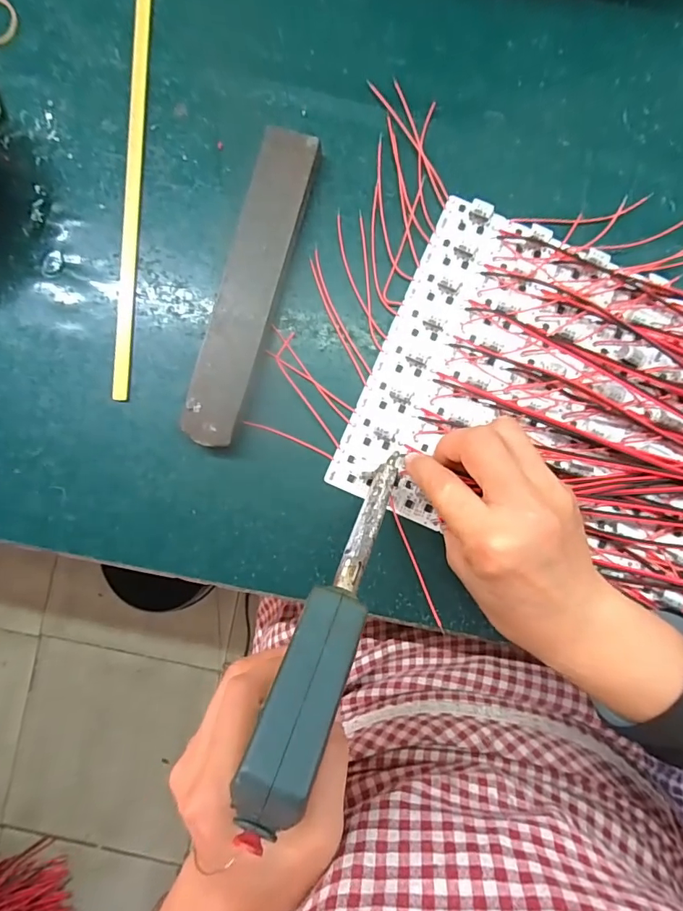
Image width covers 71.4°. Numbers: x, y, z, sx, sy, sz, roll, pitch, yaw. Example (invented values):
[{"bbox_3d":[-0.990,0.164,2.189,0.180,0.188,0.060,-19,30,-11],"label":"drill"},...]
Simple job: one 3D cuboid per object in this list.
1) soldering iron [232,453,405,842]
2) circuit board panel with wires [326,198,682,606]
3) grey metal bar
[{"bbox_3d":[-0.002,0.069,0.222,0.026,0.031,0.173,24,50,2],"label":"soldering iron"},{"bbox_3d":[0.251,0.013,0.290,0.472,0.026,0.201,23,88,2],"label":"circuit board panel with wires"},{"bbox_3d":[-0.056,-0.104,0.299,0.037,0.018,0.196,15,87,1],"label":"grey metal bar"}]

